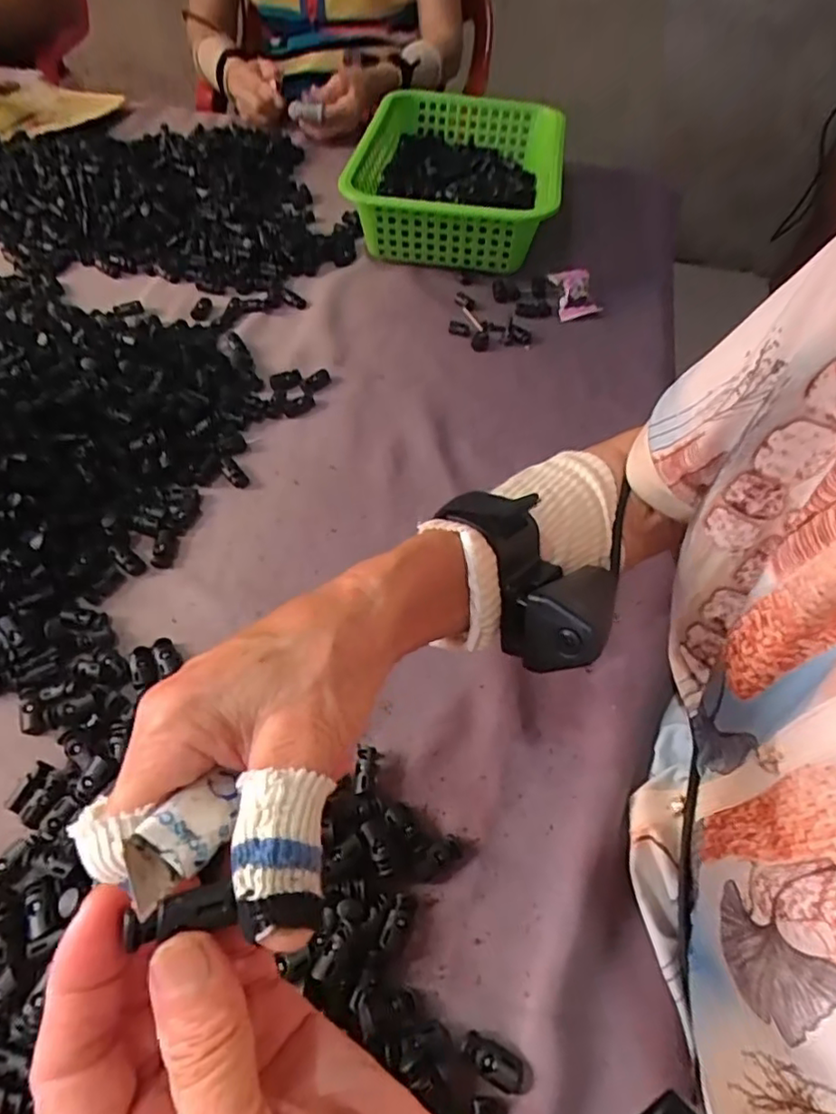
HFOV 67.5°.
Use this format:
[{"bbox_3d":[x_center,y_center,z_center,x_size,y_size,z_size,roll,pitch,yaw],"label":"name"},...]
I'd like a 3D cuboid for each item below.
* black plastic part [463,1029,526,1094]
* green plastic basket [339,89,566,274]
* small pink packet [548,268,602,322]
[{"bbox_3d":[0.034,0.229,0.284,0.029,0.007,0.014,26,56,15],"label":"black plastic part"},{"bbox_3d":[0.050,-0.436,0.725,0.214,0.083,0.321,9,54,3],"label":"green plastic basket"},{"bbox_3d":[0.162,-0.272,0.643,0.042,0.028,0.053,-7,54,-8],"label":"small pink packet"}]

